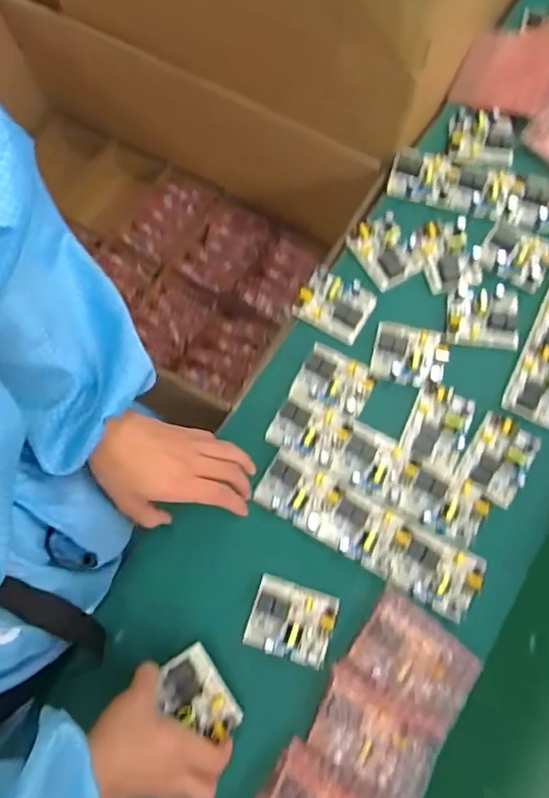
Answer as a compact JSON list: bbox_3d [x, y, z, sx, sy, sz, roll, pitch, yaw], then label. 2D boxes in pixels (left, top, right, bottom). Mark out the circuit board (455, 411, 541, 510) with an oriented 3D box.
[{"bbox_3d":[0.238,0.063,0.598,0.064,0.023,0.088,33,76,9],"label":"circuit board"}]

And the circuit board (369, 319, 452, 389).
[{"bbox_3d":[0.152,-0.052,0.633,0.079,0.016,0.068,10,73,2],"label":"circuit board"}]

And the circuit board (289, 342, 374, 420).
[{"bbox_3d":[0.066,-0.019,0.624,0.077,0.018,0.071,26,75,7],"label":"circuit board"}]

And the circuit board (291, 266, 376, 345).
[{"bbox_3d":[0.069,-0.111,0.657,0.080,0.022,0.064,29,75,8],"label":"circuit board"}]

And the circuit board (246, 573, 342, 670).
[{"bbox_3d":[0.016,0.218,0.557,0.080,0.023,0.067,18,74,5],"label":"circuit board"}]

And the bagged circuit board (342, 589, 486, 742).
[{"bbox_3d":[0.136,0.247,0.535,0.107,0.025,0.082,33,76,9],"label":"bagged circuit board"}]

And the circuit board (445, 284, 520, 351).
[{"bbox_3d":[0.239,-0.095,0.642,0.081,0.018,0.070,8,73,2],"label":"circuit board"}]

